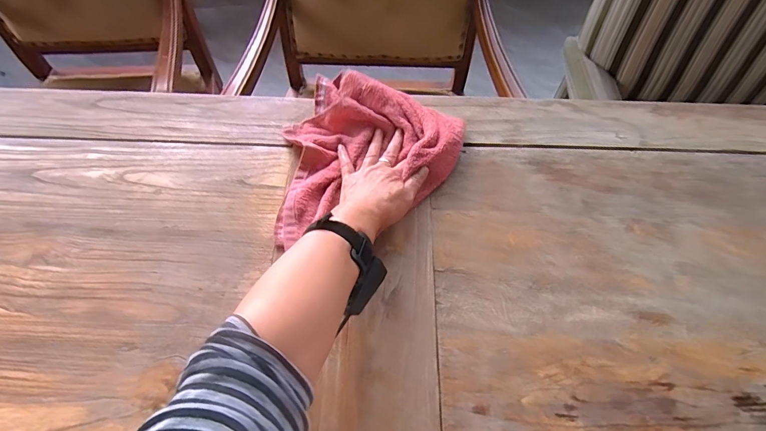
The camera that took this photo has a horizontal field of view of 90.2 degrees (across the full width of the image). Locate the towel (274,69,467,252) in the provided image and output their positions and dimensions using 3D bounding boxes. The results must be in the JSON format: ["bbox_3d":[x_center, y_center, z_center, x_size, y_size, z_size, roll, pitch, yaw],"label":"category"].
[{"bbox_3d":[-0.034,-0.080,0.558,0.259,0.053,0.284,19,61,9],"label":"towel"}]

